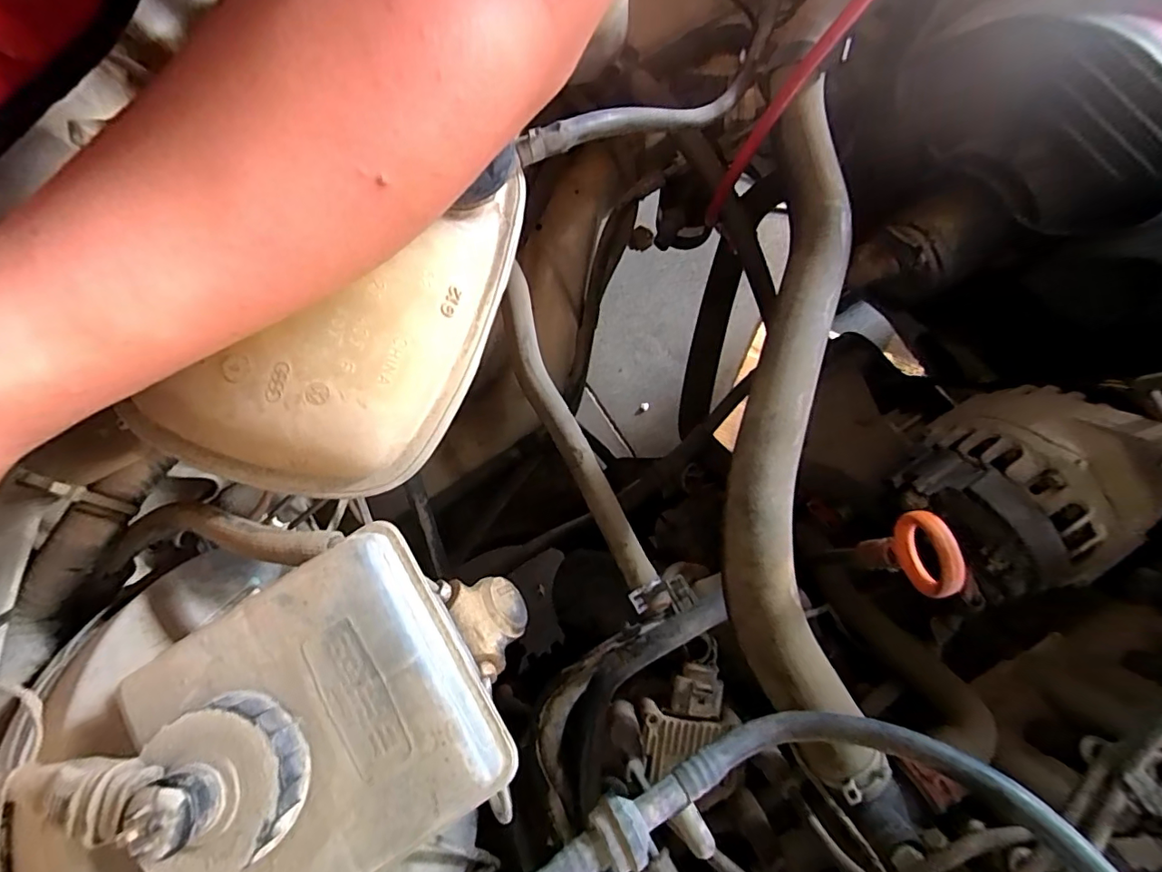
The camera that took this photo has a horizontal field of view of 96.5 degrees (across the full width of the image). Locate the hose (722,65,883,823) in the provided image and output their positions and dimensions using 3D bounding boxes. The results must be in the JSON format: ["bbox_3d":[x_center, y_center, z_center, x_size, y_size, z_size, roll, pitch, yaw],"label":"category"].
[{"bbox_3d":[0.145,-0.048,0.343,0.085,0.053,0.461,7,79,2],"label":"hose"}]

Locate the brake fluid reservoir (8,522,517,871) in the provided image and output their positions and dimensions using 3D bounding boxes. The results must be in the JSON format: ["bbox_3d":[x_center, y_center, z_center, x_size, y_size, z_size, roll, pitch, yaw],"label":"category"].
[{"bbox_3d":[-0.094,0.099,0.179,0.109,0.064,0.103,-34,81,-6],"label":"brake fluid reservoir"}]

